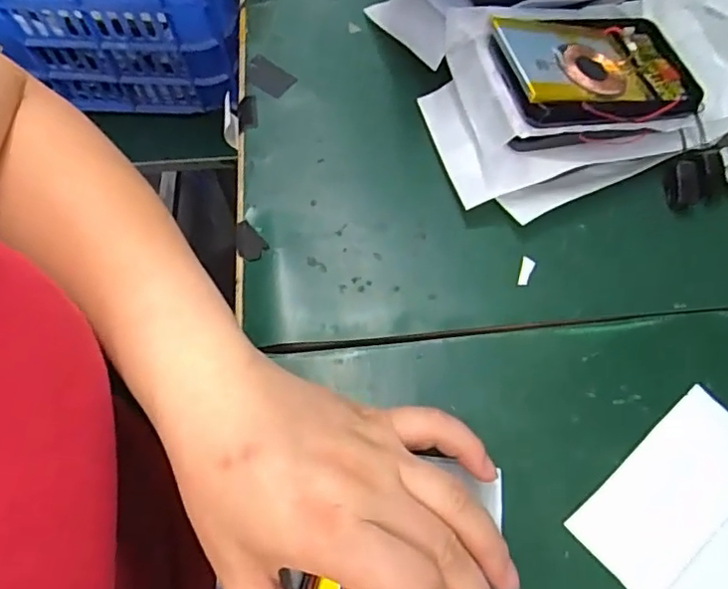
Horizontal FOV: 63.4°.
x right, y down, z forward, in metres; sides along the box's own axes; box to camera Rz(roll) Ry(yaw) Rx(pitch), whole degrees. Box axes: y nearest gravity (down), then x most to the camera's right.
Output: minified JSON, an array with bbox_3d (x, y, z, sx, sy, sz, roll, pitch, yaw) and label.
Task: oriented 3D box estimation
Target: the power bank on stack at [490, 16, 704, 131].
[{"bbox_3d":[0.131,-0.128,0.335,0.118,0.017,0.077,0,60,-16],"label":"power bank on stack"}]

